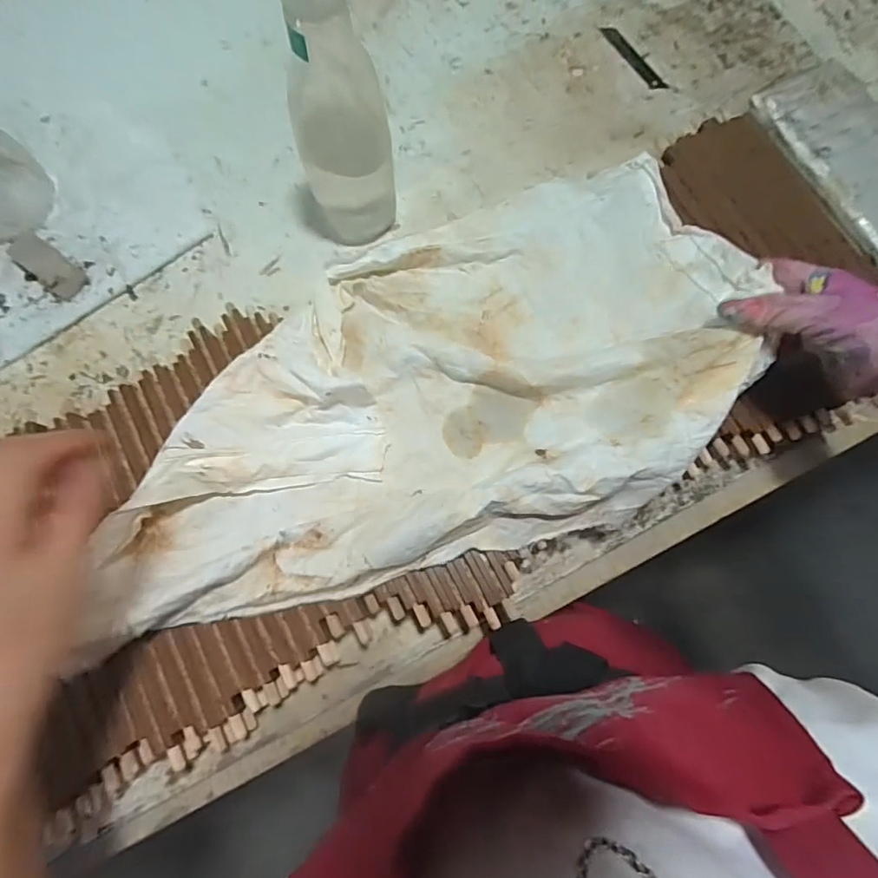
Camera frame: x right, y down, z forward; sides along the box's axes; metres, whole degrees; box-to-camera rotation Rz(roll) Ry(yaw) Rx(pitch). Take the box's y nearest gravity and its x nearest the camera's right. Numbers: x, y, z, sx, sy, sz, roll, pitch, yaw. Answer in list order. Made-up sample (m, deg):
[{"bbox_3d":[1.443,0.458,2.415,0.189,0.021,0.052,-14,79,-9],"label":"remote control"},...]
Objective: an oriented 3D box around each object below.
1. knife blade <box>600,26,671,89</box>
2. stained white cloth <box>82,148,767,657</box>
[{"bbox_3d":[0.212,-0.419,0.566,0.017,0.004,0.102,-31,79,-8],"label":"knife blade"},{"bbox_3d":[-0.009,-0.035,0.393,0.522,0.062,0.256,-23,78,-6],"label":"stained white cloth"}]

